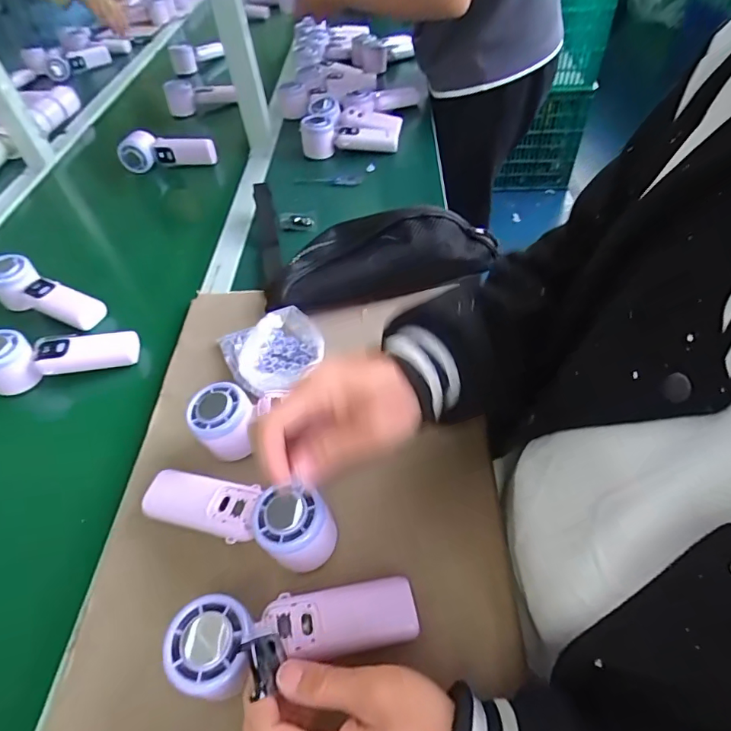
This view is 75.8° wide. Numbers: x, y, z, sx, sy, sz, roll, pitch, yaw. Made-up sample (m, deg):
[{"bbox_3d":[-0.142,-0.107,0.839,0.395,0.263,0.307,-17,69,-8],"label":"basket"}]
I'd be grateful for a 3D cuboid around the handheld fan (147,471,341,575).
[{"bbox_3d":[-0.106,0.117,0.388,0.176,0.056,0.057,13,53,14],"label":"handheld fan"}]

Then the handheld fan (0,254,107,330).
[{"bbox_3d":[-0.421,-0.091,0.622,0.161,0.047,0.052,23,54,3],"label":"handheld fan"}]

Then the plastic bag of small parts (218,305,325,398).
[{"bbox_3d":[-0.097,-0.016,0.520,0.108,0.034,0.115,-21,52,-13],"label":"plastic bag of small parts"}]

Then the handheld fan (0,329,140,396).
[{"bbox_3d":[-0.349,-0.015,0.537,0.160,0.057,0.050,-12,51,-5],"label":"handheld fan"}]

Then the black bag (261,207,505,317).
[{"bbox_3d":[0.017,-0.137,0.582,0.290,0.067,0.102,-15,51,-8],"label":"black bag"}]

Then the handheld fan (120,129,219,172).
[{"bbox_3d":[-0.361,-0.389,0.857,0.166,0.065,0.039,-9,50,-3],"label":"handheld fan"}]

